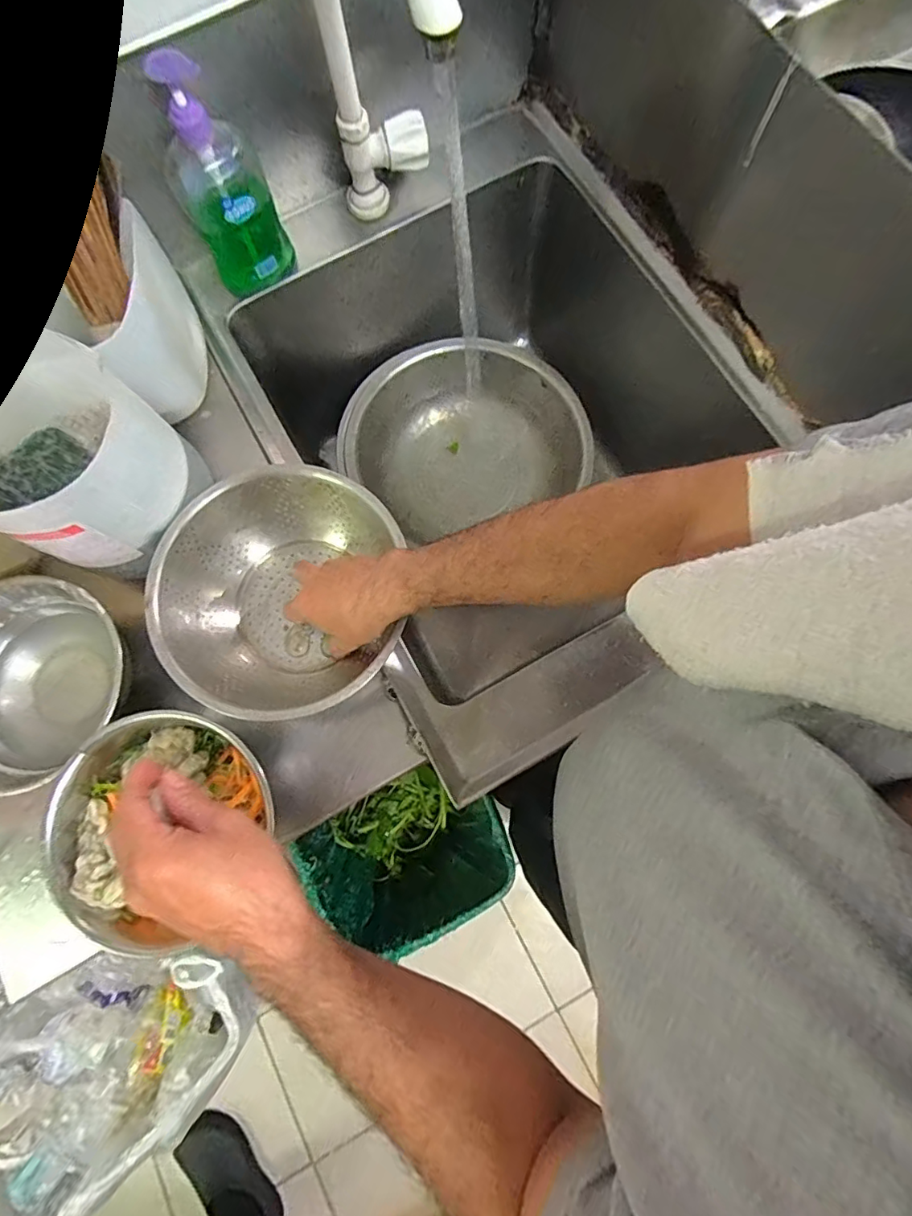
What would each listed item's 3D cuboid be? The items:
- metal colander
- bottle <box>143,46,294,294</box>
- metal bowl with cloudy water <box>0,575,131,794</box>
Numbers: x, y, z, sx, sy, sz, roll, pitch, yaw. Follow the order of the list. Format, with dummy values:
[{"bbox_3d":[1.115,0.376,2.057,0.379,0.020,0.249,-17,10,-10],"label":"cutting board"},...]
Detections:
[{"bbox_3d":[-0.149,-0.012,0.460,0.196,0.078,0.204,0,77,2],"label":"metal colander"},{"bbox_3d":[-0.227,-0.410,0.509,0.086,0.189,0.056,-21,77,-3],"label":"bottle"},{"bbox_3d":[-0.358,0.065,0.454,0.153,0.078,0.165,0,77,2],"label":"metal bowl with cloudy water"}]

